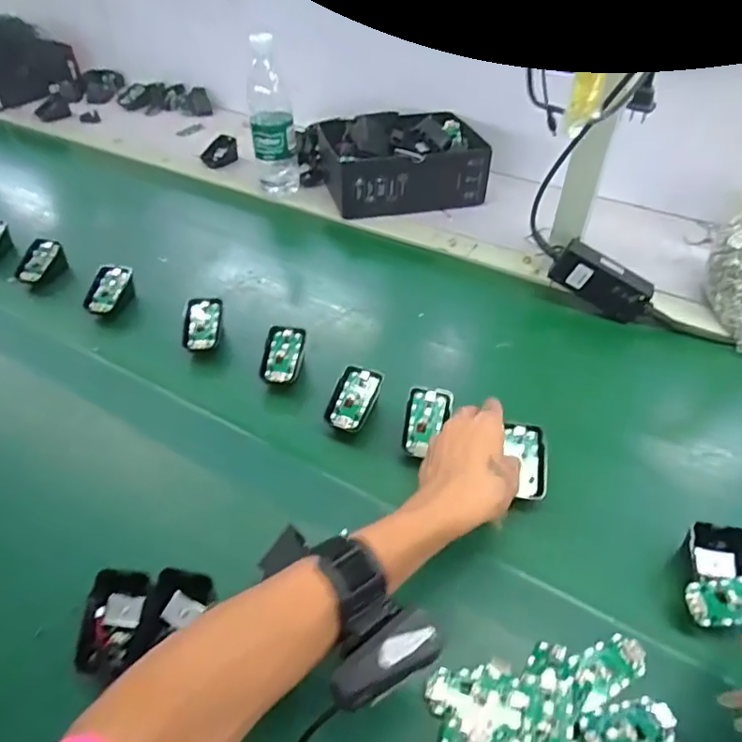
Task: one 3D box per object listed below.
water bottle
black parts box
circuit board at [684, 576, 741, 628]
[{"bbox_3d":[-0.152,-0.382,0.817,0.065,0.209,0.055,-9,46,-7],"label":"water bottle"},{"bbox_3d":[0.054,-0.344,0.865,0.249,0.084,0.182,-12,46,-9],"label":"black parts box"},{"bbox_3d":[0.268,0.171,0.398,0.064,0.011,0.032,-5,45,-2],"label":"circuit board"}]

